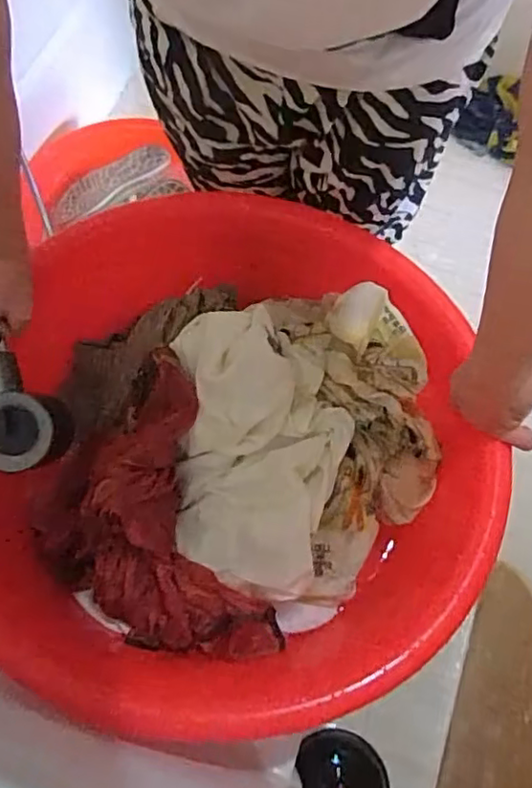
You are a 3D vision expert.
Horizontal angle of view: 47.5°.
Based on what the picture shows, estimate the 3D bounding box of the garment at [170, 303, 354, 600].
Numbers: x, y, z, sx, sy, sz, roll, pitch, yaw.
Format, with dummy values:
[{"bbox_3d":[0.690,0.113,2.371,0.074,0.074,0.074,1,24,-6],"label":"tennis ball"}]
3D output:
[{"bbox_3d":[-0.004,0.051,0.579,0.159,0.069,0.259,-2,69,-3],"label":"garment"}]

